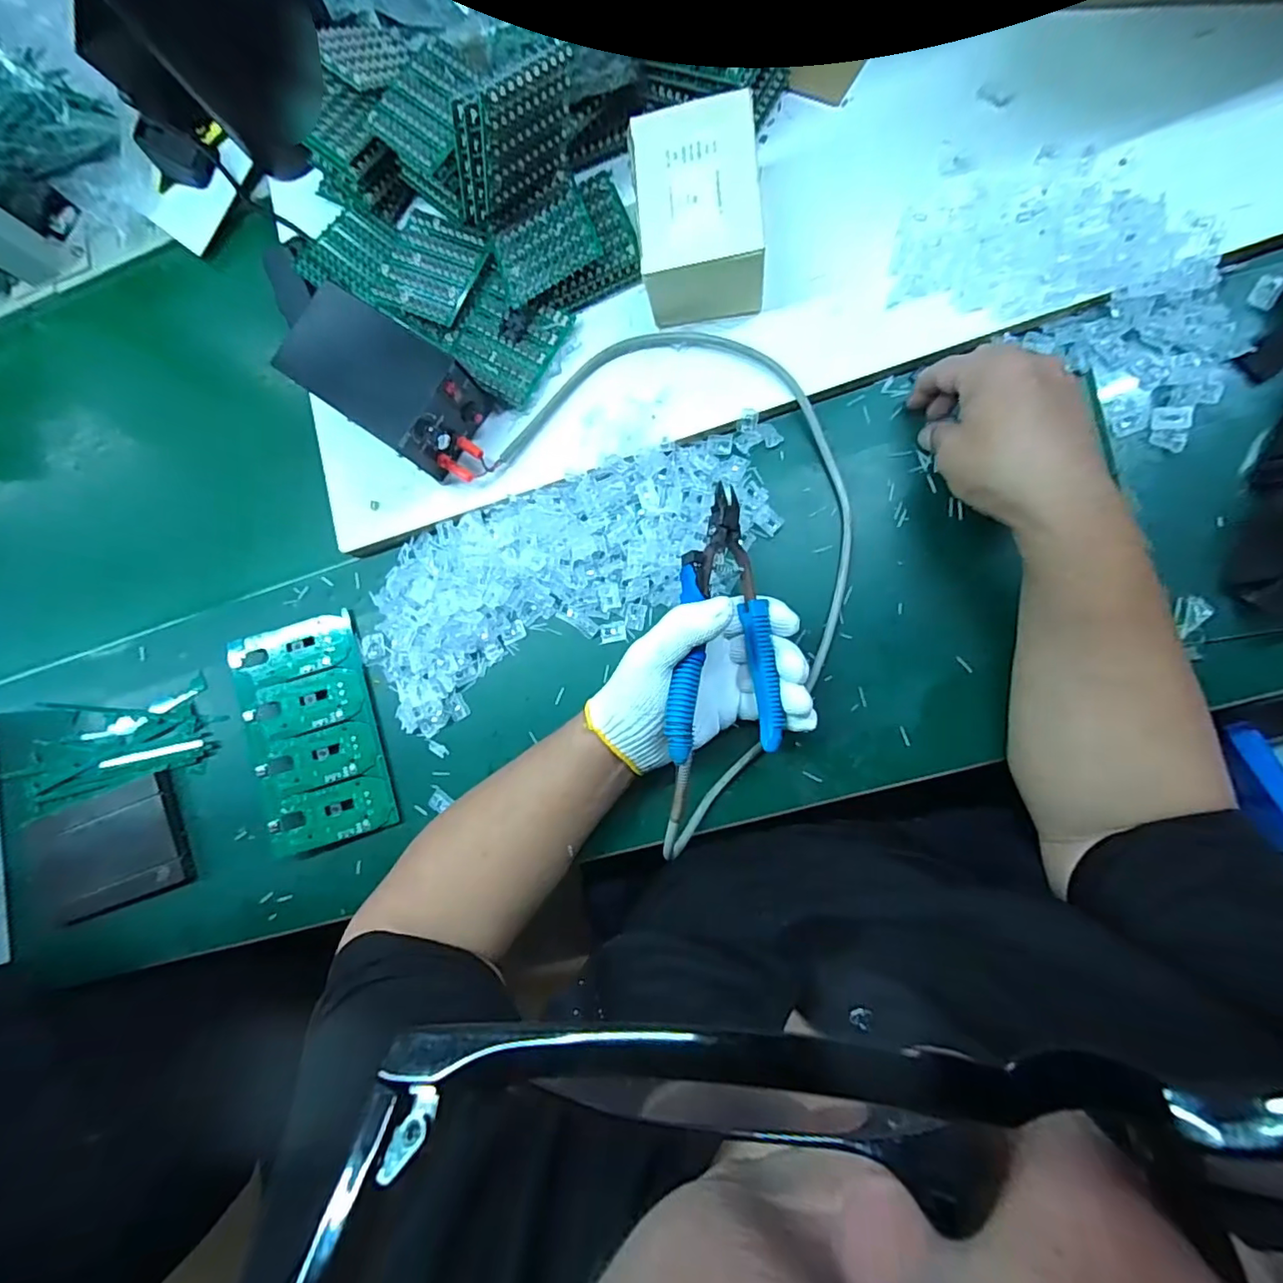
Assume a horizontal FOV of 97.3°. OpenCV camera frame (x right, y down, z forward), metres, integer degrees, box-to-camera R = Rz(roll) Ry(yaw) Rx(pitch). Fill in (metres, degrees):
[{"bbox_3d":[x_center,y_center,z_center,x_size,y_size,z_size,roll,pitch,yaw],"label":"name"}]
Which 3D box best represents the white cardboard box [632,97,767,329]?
[{"bbox_3d":[0.040,-0.313,0.416,0.087,0.060,0.123,-5,87,7],"label":"white cardboard box"}]

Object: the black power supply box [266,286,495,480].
[{"bbox_3d":[-0.196,-0.200,0.444,0.166,0.063,0.085,36,93,8],"label":"black power supply box"}]

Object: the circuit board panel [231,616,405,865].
[{"bbox_3d":[-0.276,0.075,0.473,0.105,0.009,0.187,-17,82,-2],"label":"circuit board panel"}]

